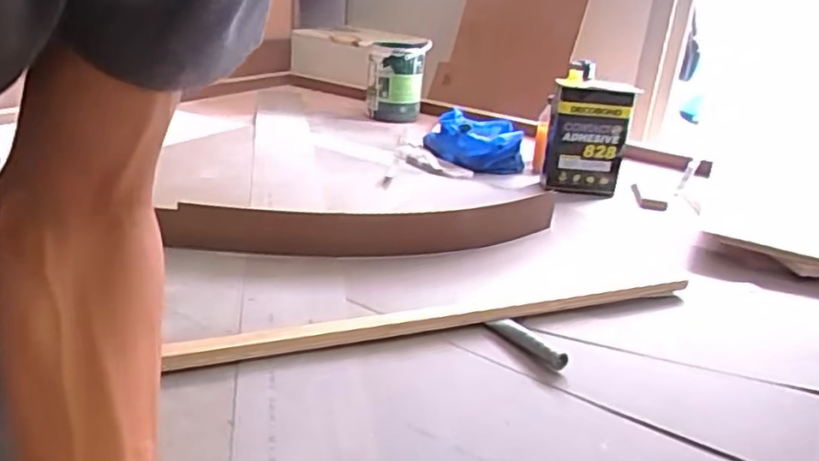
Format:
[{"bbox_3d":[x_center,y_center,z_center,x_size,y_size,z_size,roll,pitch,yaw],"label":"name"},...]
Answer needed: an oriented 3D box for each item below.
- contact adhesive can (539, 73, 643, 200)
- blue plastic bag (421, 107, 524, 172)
[{"bbox_3d":[0.412,-0.215,1.519,0.194,0.260,0.121,11,23,13],"label":"contact adhesive can"},{"bbox_3d":[0.170,-0.230,1.693,0.271,0.119,0.223,9,23,9],"label":"blue plastic bag"}]

